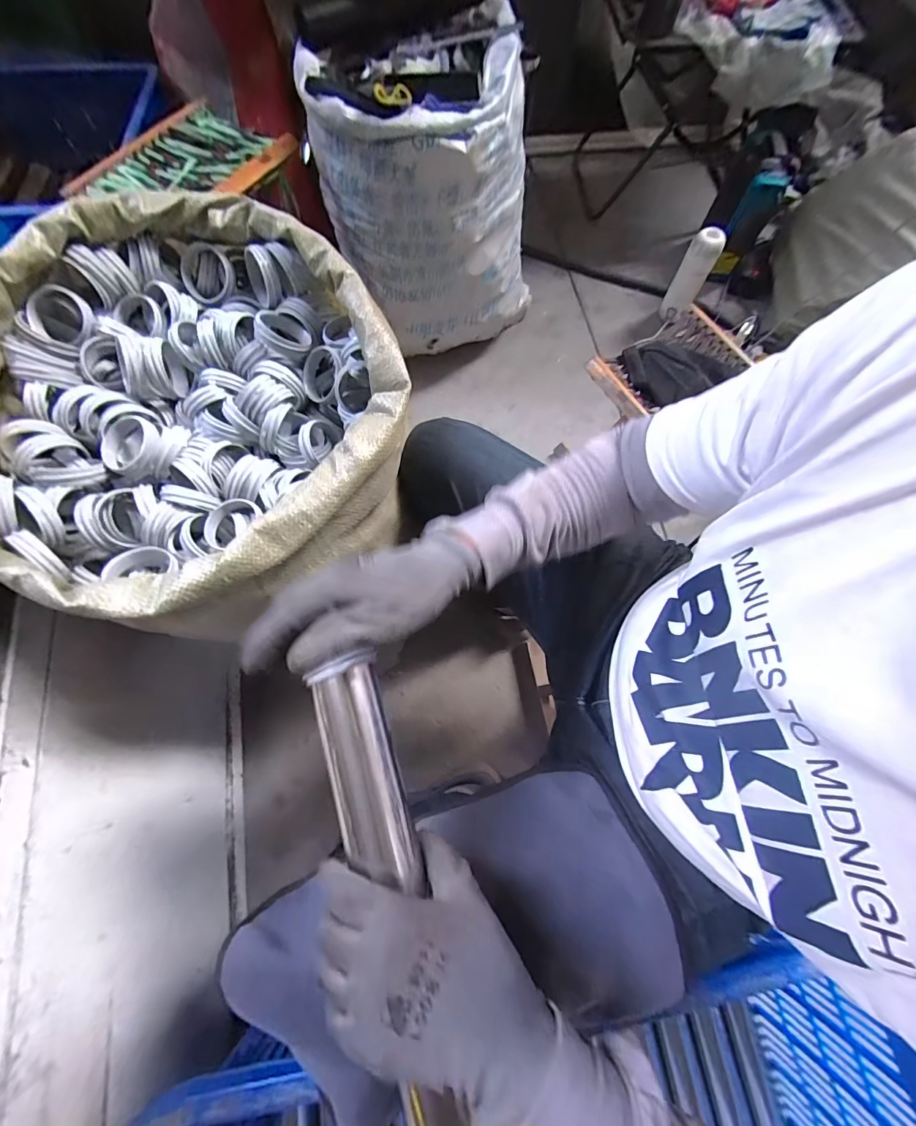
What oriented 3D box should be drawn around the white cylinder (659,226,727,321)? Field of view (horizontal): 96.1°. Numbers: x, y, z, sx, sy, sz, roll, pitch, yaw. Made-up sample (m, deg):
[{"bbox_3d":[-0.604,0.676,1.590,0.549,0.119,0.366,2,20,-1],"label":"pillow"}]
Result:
[{"bbox_3d":[0.580,-0.707,1.043,0.073,0.222,0.061,32,74,8],"label":"white cylinder"}]

